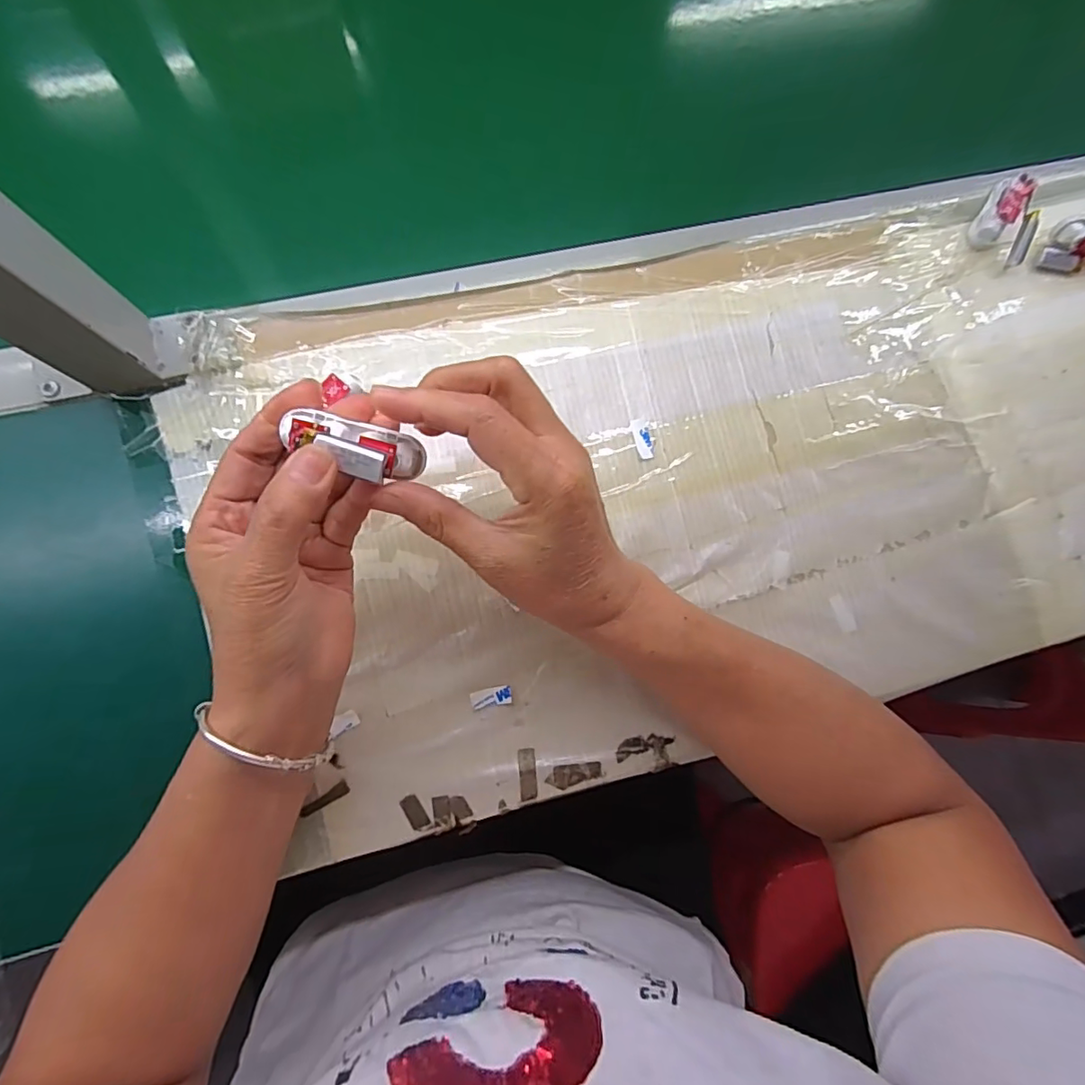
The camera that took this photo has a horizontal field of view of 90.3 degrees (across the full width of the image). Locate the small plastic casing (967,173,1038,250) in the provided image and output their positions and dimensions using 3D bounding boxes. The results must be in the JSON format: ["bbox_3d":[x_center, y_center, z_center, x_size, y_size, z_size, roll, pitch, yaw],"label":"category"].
[{"bbox_3d":[0.331,-0.240,0.389,0.024,0.015,0.056,32,99,0],"label":"small plastic casing"}]

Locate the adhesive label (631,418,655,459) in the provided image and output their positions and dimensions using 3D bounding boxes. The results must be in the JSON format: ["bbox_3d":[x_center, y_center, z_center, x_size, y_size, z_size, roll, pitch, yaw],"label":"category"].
[{"bbox_3d":[0.067,-0.069,0.356,0.012,0.004,0.027,-14,84,-4],"label":"adhesive label"}]

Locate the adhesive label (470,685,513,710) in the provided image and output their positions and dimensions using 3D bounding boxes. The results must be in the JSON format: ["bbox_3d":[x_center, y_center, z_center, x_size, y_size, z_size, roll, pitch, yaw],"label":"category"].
[{"bbox_3d":[-0.030,0.093,0.322,0.024,0.004,0.011,-7,83,-6],"label":"adhesive label"}]

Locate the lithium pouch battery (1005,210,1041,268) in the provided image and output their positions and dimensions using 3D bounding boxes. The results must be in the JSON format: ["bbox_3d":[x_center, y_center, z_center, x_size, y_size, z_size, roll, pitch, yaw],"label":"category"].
[{"bbox_3d":[0.344,-0.217,0.386,0.010,0.009,0.035,8,112,-4],"label":"lithium pouch battery"}]

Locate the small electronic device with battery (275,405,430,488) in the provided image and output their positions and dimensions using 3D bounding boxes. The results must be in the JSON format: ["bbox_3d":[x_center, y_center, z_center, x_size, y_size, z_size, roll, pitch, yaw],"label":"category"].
[{"bbox_3d":[-0.080,-0.042,0.232,0.054,0.022,0.026,18,81,-3],"label":"small electronic device with battery"}]

